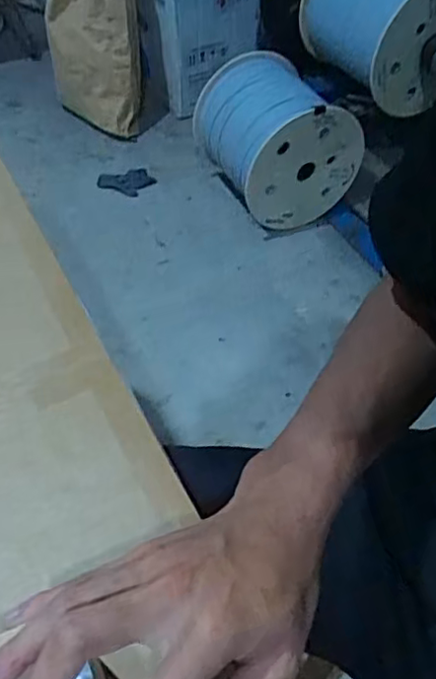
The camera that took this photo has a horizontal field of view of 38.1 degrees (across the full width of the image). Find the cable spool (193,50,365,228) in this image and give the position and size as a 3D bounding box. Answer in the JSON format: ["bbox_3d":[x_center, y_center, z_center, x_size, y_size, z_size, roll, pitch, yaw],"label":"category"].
[{"bbox_3d":[0.148,-0.571,1.742,0.333,0.337,0.421,-18,52,-15],"label":"cable spool"}]

